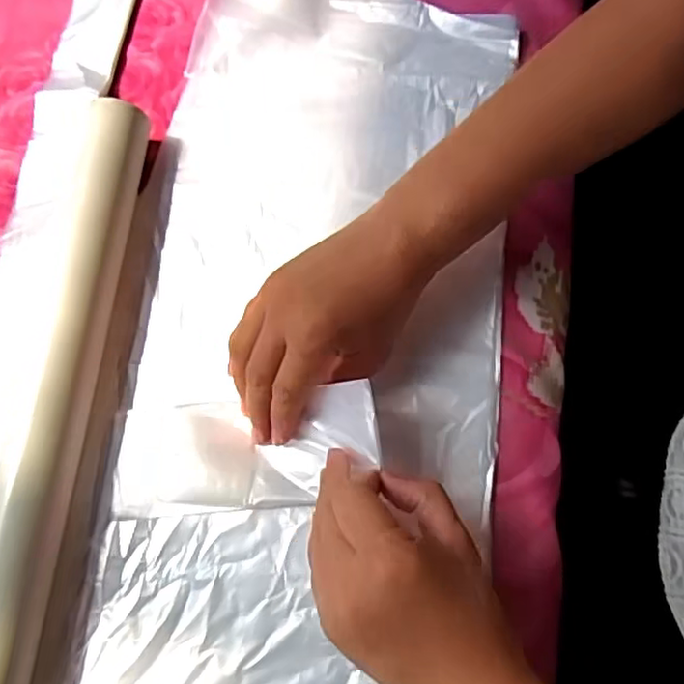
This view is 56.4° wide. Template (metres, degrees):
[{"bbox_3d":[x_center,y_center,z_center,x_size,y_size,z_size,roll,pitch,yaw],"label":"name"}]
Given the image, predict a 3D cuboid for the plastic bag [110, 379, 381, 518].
[{"bbox_3d":[-0.051,0.058,0.344,0.149,0.036,0.060,-11,74,15],"label":"plastic bag"}]

